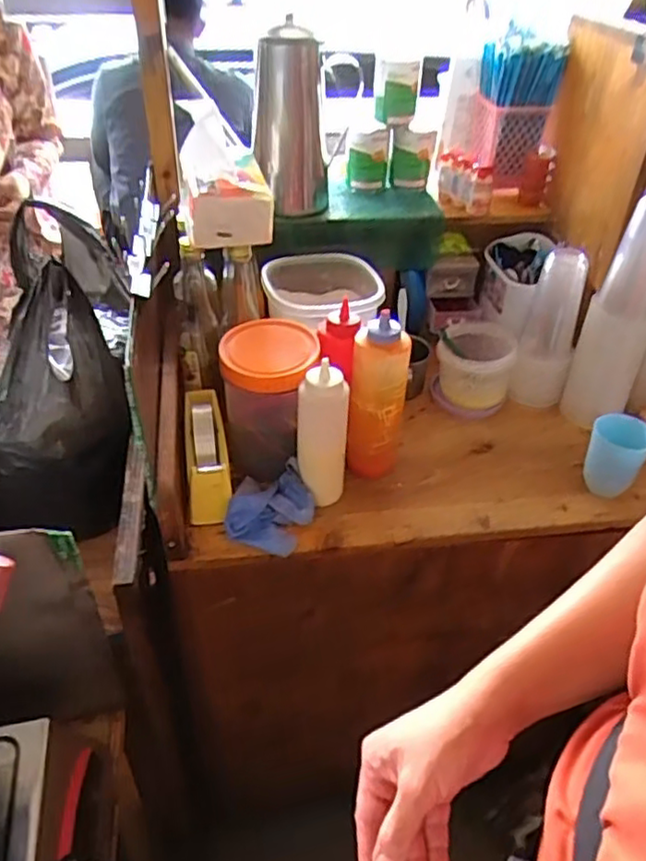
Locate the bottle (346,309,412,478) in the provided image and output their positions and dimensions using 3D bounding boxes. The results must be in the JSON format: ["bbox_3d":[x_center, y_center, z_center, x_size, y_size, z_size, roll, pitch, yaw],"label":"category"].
[{"bbox_3d":[0.067,-0.030,0.843,0.069,0.208,0.069,5,41,3],"label":"bottle"}]

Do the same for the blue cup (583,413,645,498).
[{"bbox_3d":[0.383,0.032,0.883,0.069,0.089,0.063,1,41,-1],"label":"blue cup"}]

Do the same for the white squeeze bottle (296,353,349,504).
[{"bbox_3d":[-0.002,0.014,0.815,0.064,0.191,0.048,5,41,3],"label":"white squeeze bottle"}]

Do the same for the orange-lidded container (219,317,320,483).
[{"bbox_3d":[-0.070,-0.034,0.885,0.123,0.171,0.137,-4,41,-8],"label":"orange-lidded container"}]

